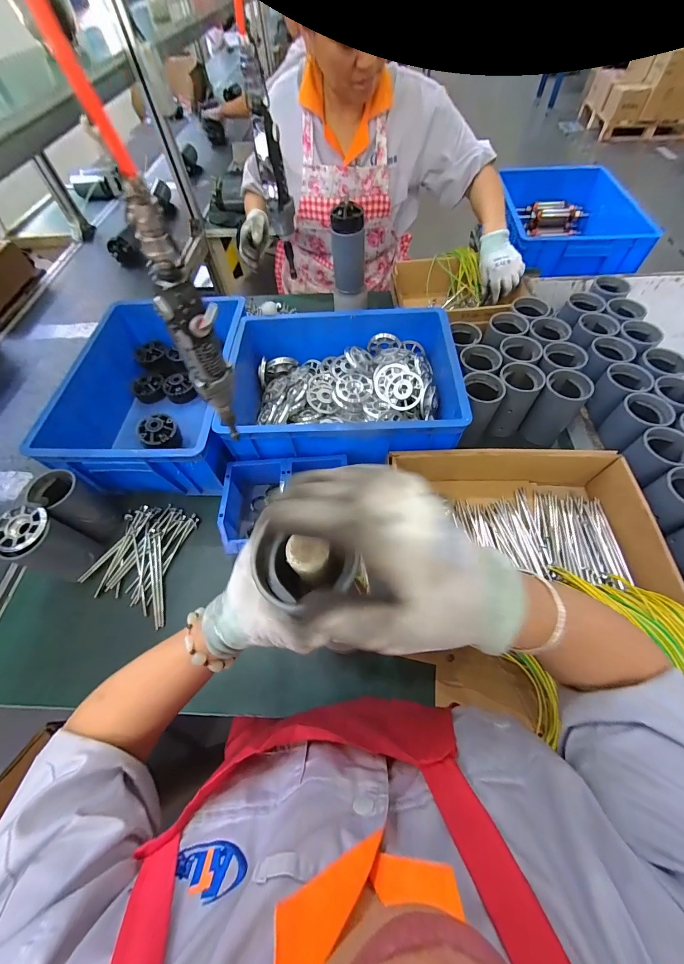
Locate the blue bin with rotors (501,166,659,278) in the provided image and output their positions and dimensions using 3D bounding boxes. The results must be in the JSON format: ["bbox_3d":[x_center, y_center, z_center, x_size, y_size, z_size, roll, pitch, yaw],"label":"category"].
[{"bbox_3d":[0.671,-0.777,1.021,0.378,0.135,0.528,6,60,7],"label":"blue bin with rotors"}]

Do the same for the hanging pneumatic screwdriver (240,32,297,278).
[{"bbox_3d":[-0.104,-0.457,0.521,0.053,0.267,0.042,-6,59,0],"label":"hanging pneumatic screwdriver"}]

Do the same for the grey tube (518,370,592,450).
[{"bbox_3d":[0.398,-0.134,0.628,0.072,0.132,0.064,36,67,22],"label":"grey tube"}]

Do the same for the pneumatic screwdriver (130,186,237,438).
[{"bbox_3d":[-0.138,-0.131,0.333,0.043,0.250,0.033,-23,61,-11],"label":"pneumatic screwdriver"}]

